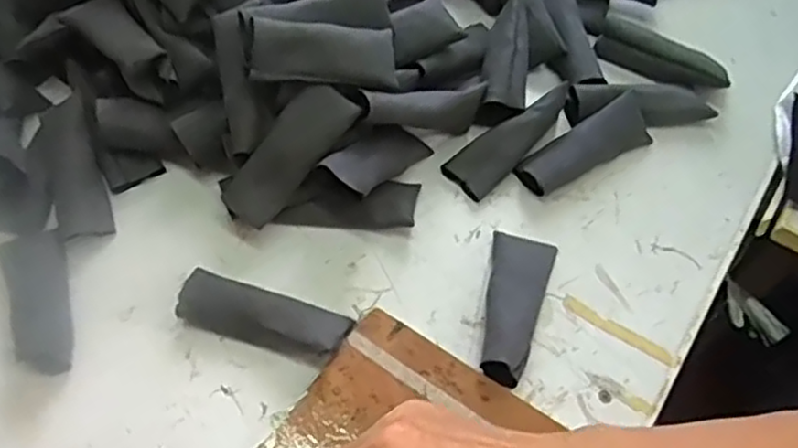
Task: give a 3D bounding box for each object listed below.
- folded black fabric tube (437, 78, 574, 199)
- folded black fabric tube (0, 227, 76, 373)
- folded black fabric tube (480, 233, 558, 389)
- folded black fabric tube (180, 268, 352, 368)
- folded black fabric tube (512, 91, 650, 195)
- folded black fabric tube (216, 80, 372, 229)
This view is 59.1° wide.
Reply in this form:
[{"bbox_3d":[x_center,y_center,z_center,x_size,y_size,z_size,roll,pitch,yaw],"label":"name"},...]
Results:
[{"bbox_3d":[0.083,-0.060,0.510,0.104,0.020,0.033,-39,65,-5],"label":"folded black fabric tube"},{"bbox_3d":[-0.231,0.049,0.453,0.040,0.010,0.101,-19,60,-13],"label":"folded black fabric tube"},{"bbox_3d":[0.072,0.049,0.448,0.040,0.029,0.103,16,59,8],"label":"folded black fabric tube"},{"bbox_3d":[-0.085,0.058,0.443,0.105,0.025,0.034,16,59,8],"label":"folded black fabric tube"},{"bbox_3d":[0.135,-0.056,0.512,0.104,0.025,0.033,-25,62,-16],"label":"folded black fabric tube"},{"bbox_3d":[-0.071,-0.048,0.468,0.040,0.017,0.111,42,97,-11],"label":"folded black fabric tube"}]

